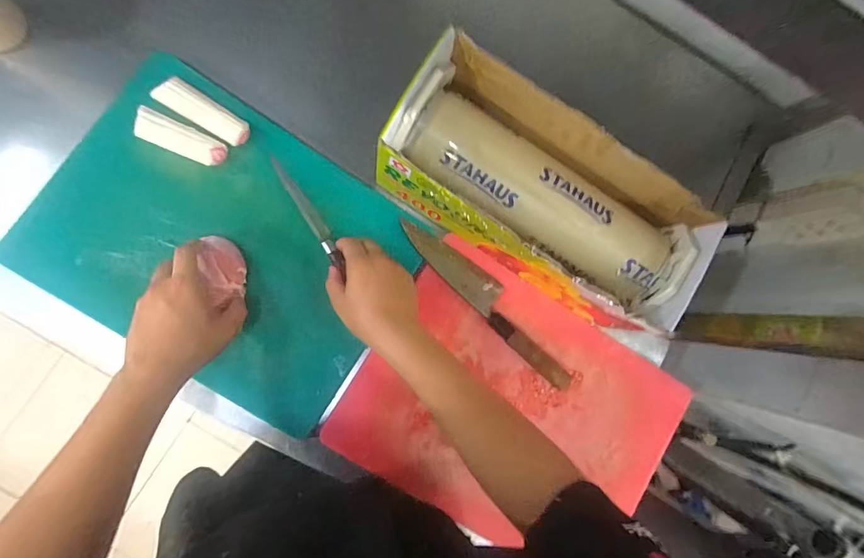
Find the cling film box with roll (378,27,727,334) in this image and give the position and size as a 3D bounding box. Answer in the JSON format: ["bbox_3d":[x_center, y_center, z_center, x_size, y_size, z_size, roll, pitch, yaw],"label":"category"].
[{"bbox_3d":[0.123,-0.093,0.479,0.345,0.114,0.167,31,83,-6],"label":"cling film box with roll"}]

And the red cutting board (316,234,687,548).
[{"bbox_3d":[0.108,0.165,0.524,0.387,0.023,0.298,31,84,-4],"label":"red cutting board"}]

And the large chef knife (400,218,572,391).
[{"bbox_3d":[0.073,0.028,0.515,0.041,0.021,0.277,-45,94,-8],"label":"large chef knife"}]

